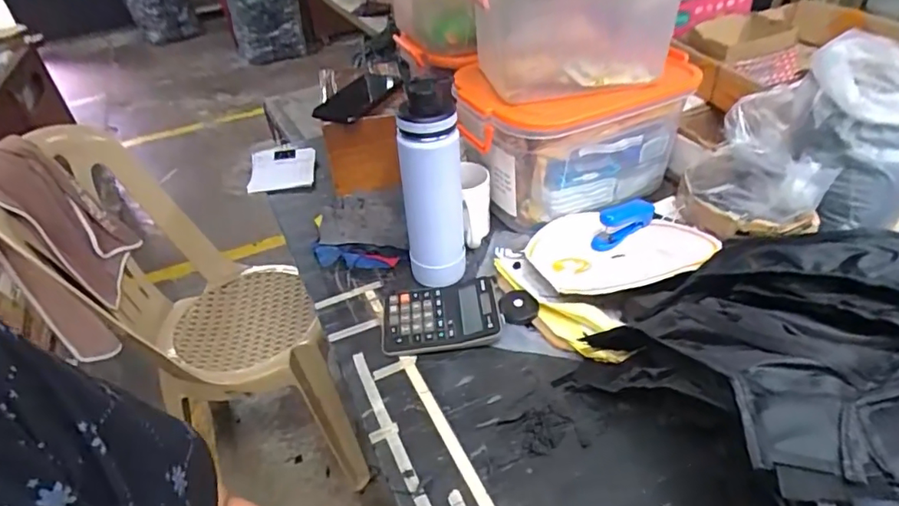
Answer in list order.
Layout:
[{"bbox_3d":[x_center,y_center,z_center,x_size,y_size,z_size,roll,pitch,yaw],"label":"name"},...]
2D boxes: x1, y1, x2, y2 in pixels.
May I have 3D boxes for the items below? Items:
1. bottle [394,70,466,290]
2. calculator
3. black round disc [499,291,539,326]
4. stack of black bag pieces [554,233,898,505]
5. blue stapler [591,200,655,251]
[{"bbox_3d":[-0.023,-0.085,0.688,0.076,0.248,0.084,-7,38,0],"label":"bottle"},{"bbox_3d":[-0.012,0.080,0.686,0.145,0.030,0.099,-7,38,-1],"label":"calculator"},{"bbox_3d":[0.087,0.068,0.685,0.047,0.016,0.050,-4,38,3],"label":"black round disc"},{"bbox_3d":[0.335,0.129,0.451,0.298,0.179,0.409,-18,39,-14],"label":"stack of black bag pieces"},{"bbox_3d":[0.251,-0.051,0.765,0.128,0.056,0.027,-29,43,-26],"label":"blue stapler"}]

